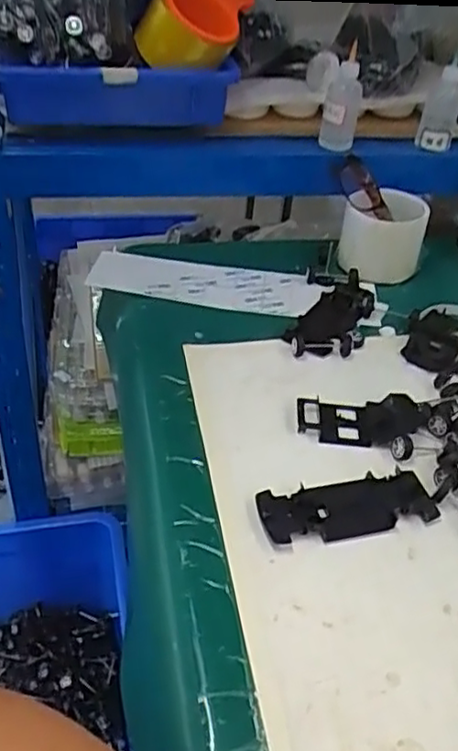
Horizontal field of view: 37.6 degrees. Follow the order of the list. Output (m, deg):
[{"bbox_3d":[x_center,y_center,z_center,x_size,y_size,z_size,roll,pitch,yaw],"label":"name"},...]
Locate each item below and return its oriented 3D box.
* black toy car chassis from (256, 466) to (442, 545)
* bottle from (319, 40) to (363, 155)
[{"bbox_3d":[0.082,0.092,0.473,0.124,0.010,0.047,-7,41,-16],"label":"black toy car chassis"},{"bbox_3d":[0.122,-0.294,0.721,0.037,0.100,0.037,11,39,6],"label":"bottle"}]

